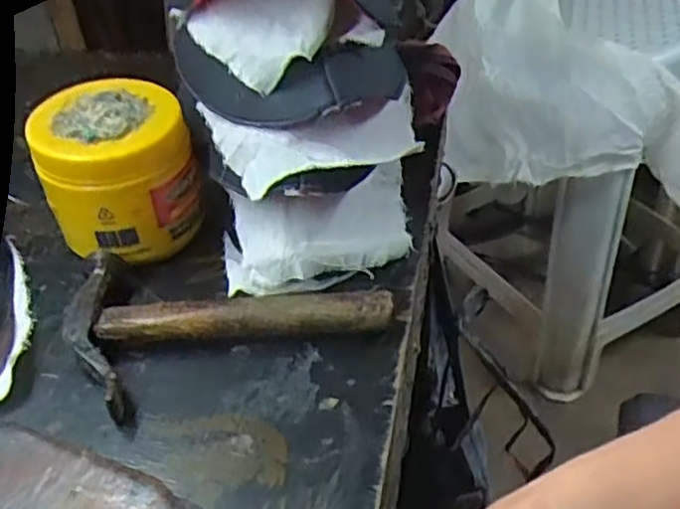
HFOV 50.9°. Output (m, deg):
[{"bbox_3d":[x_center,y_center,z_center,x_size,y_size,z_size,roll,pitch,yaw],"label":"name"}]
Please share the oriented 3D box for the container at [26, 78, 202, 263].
[{"bbox_3d":[-0.142,-0.051,0.464,0.096,0.097,0.087,-23,43,-19],"label":"container"}]

